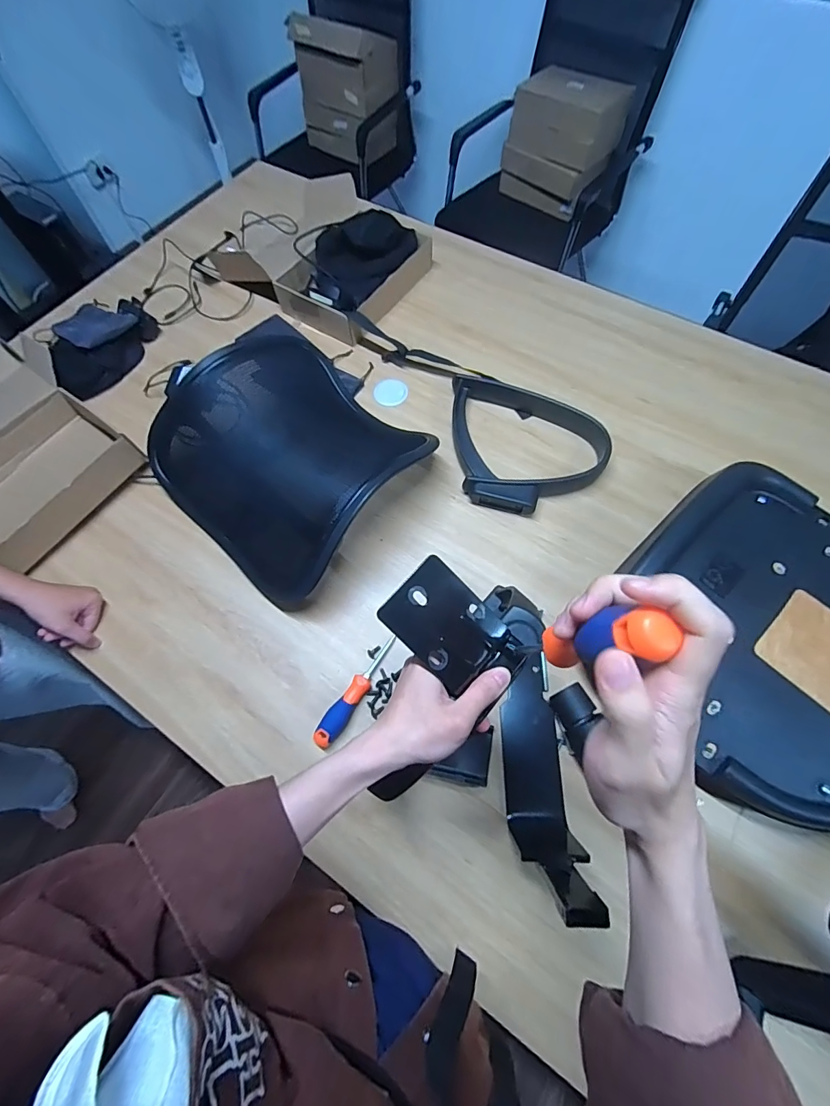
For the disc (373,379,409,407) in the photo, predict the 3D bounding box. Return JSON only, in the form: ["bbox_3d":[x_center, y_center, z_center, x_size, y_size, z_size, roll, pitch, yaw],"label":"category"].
[{"bbox_3d":[-0.047,-0.320,0.868,0.066,0.007,0.063,-1,66,2],"label":"disc"}]

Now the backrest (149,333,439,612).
[{"bbox_3d":[-0.213,-0.170,0.738,0.423,0.137,0.376,41,74,17],"label":"backrest"}]

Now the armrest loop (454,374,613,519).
[{"bbox_3d":[0.203,-0.209,0.791,0.257,0.044,0.296,-6,66,-1],"label":"armrest loop"}]

